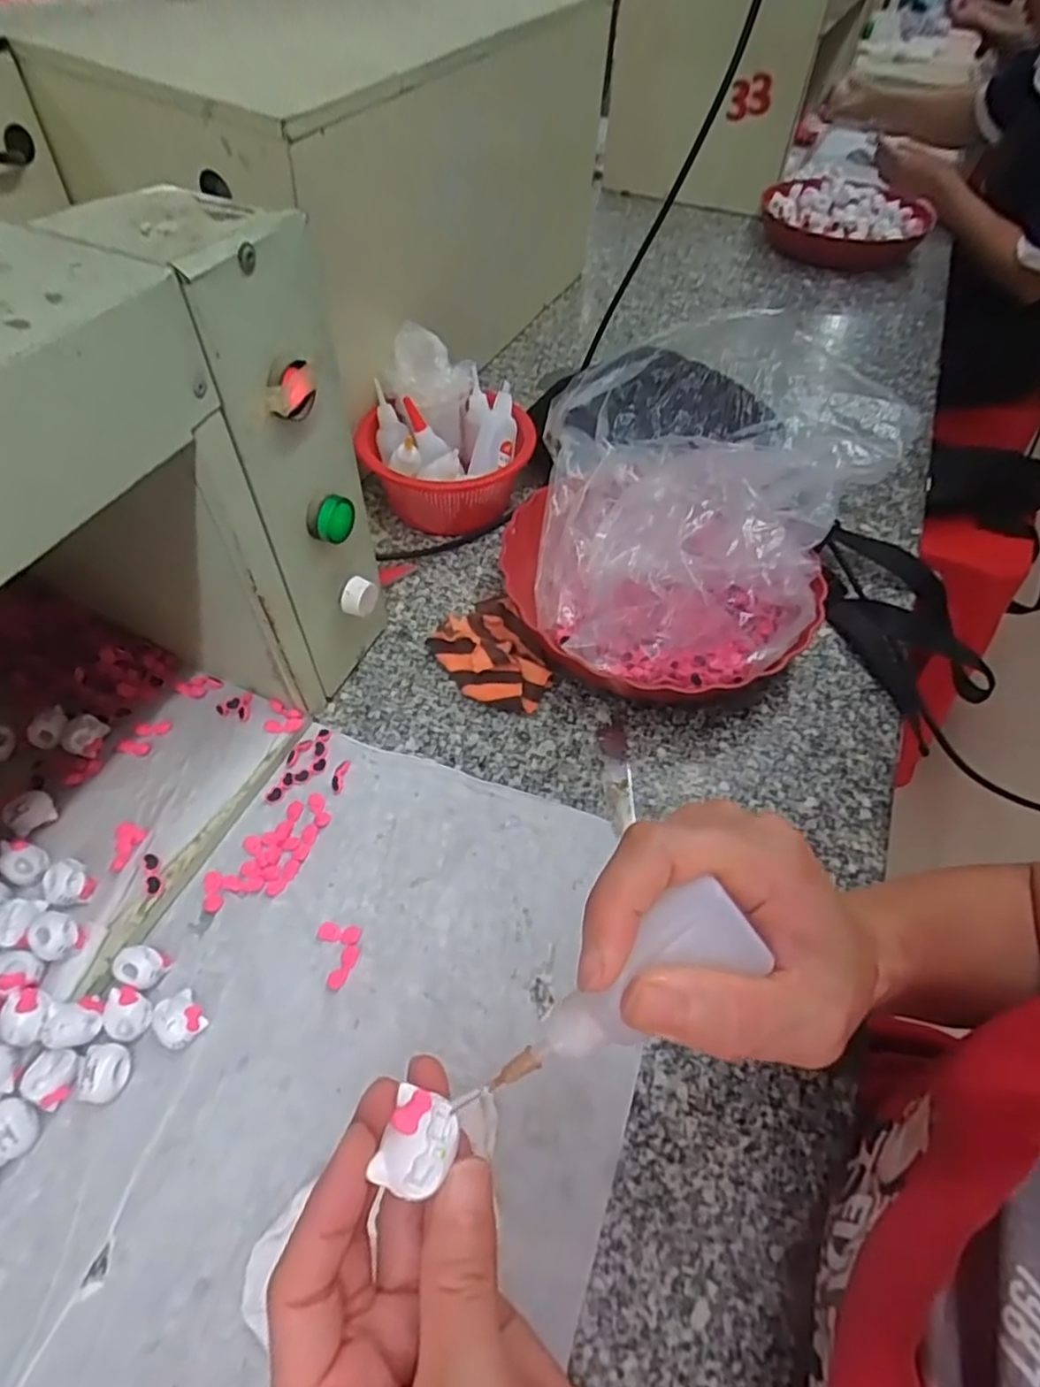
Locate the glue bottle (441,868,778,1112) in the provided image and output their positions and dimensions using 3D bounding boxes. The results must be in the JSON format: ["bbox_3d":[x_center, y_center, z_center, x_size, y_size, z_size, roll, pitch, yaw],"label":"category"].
[{"bbox_3d":[0.025,0.091,0.189,0.093,0.018,0.025,-44,60,8],"label":"glue bottle"}]

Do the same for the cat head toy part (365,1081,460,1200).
[{"bbox_3d":[-0.029,0.128,0.191,0.020,0.007,0.023,20,56,13],"label":"cat head toy part"}]

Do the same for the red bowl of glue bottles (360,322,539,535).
[{"bbox_3d":[-0.062,-0.218,0.579,0.140,0.119,0.128,1,53,-2],"label":"red bowl of glue bottles"}]

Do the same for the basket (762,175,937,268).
[{"bbox_3d":[0.492,-0.726,1.018,0.244,0.054,0.264,20,56,13],"label":"basket"}]

